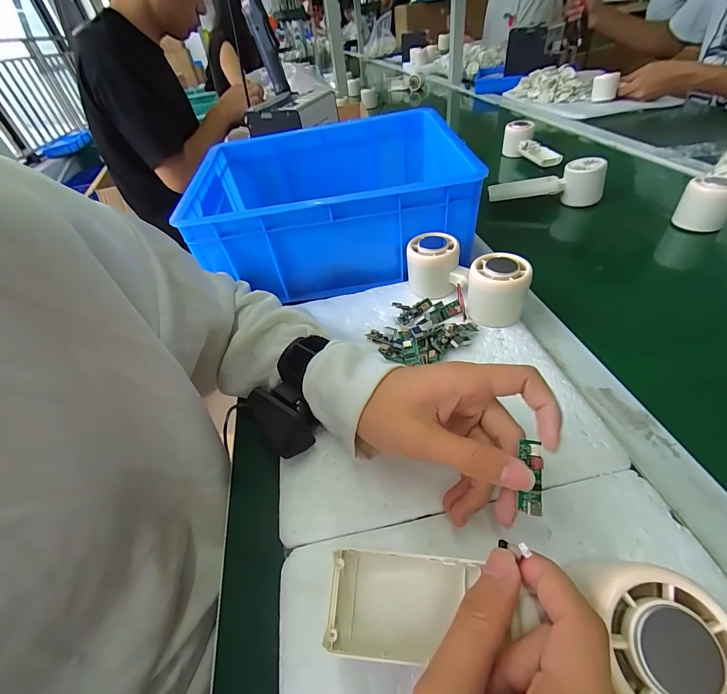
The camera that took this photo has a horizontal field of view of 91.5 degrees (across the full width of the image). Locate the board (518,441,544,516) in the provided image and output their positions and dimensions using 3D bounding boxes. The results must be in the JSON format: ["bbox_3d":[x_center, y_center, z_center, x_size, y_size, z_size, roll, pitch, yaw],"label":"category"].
[{"bbox_3d":[0.094,0.073,0.198,0.012,0.004,0.039,5,76,13],"label":"board"}]

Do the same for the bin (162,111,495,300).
[{"bbox_3d":[-0.043,-0.200,0.492,0.329,0.133,0.262,-9,43,1],"label":"bin"}]

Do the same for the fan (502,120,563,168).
[{"bbox_3d":[0.329,-0.396,0.697,0.051,0.059,0.145,-12,43,-1],"label":"fan"}]

